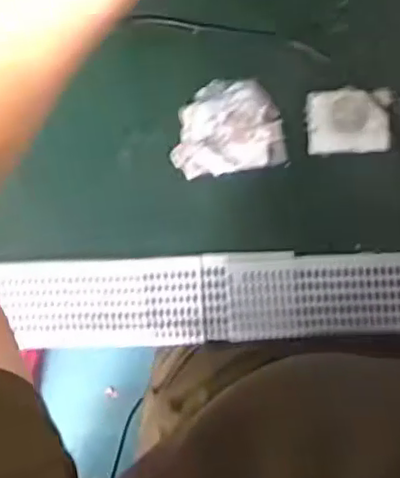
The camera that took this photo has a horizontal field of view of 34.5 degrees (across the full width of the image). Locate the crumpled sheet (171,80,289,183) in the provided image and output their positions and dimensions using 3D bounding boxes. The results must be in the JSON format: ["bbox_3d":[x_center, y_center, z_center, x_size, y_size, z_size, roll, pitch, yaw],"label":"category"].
[{"bbox_3d":[0.016,-0.067,0.393,0.066,0.004,0.054,-10,95,8],"label":"crumpled sheet"}]

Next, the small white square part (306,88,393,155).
[{"bbox_3d":[0.090,-0.070,0.389,0.048,0.012,0.038,-3,95,7],"label":"small white square part"}]

